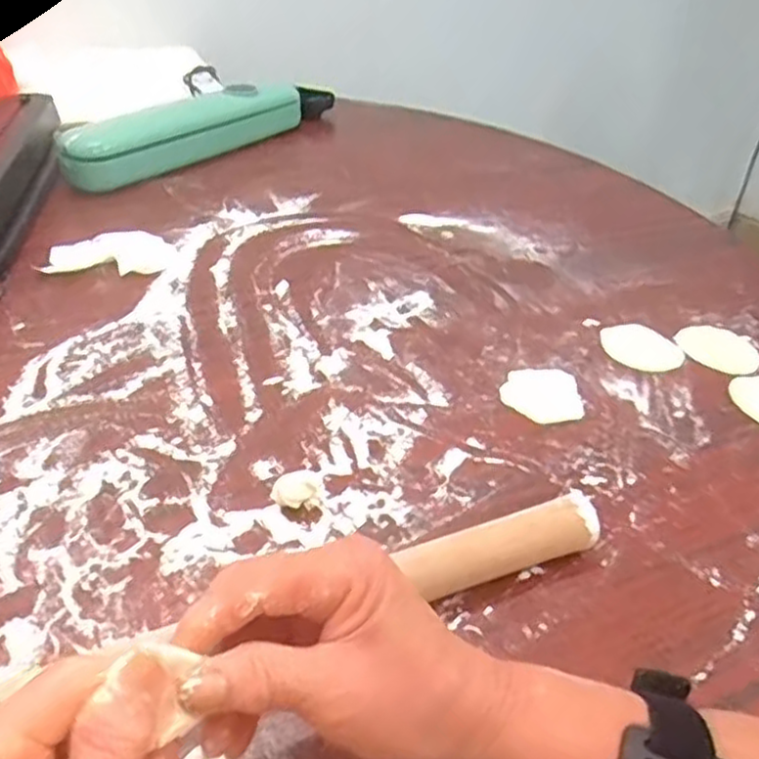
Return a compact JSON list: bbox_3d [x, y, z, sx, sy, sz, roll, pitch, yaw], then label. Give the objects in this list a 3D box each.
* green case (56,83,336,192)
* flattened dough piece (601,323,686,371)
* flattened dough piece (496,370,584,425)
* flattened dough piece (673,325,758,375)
[{"bbox_3d":[-0.186,-0.299,0.844,0.053,0.056,0.389,26,43,28],"label":"green case"},{"bbox_3d":[0.197,-0.026,0.550,0.056,0.008,0.053,7,37,6],"label":"flattened dough piece"},{"bbox_3d":[0.109,0.010,0.495,0.053,0.004,0.053,2,37,-1],"label":"flattened dough piece"},{"bbox_3d":[0.257,-0.024,0.550,0.055,0.004,0.057,2,37,-1],"label":"flattened dough piece"}]

